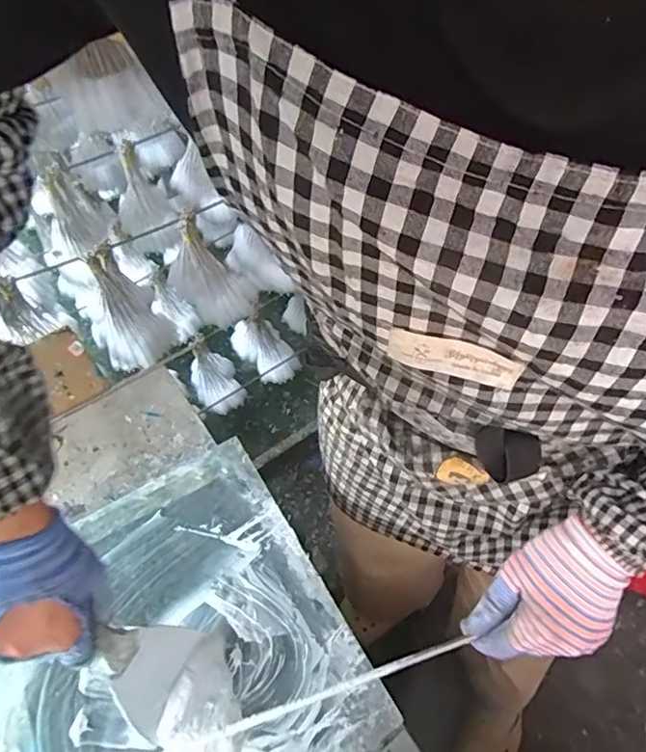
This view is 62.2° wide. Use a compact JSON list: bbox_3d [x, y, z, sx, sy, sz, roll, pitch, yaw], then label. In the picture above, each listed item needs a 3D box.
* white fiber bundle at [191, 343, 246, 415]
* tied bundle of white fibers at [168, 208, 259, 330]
[{"bbox_3d":[-0.271,0.008,1.344,0.107,0.087,0.169,-25,68,-8],"label":"white fiber bundle"},{"bbox_3d":[-0.216,-0.187,0.964,0.156,0.186,0.097,31,71,15],"label":"tied bundle of white fibers"}]

